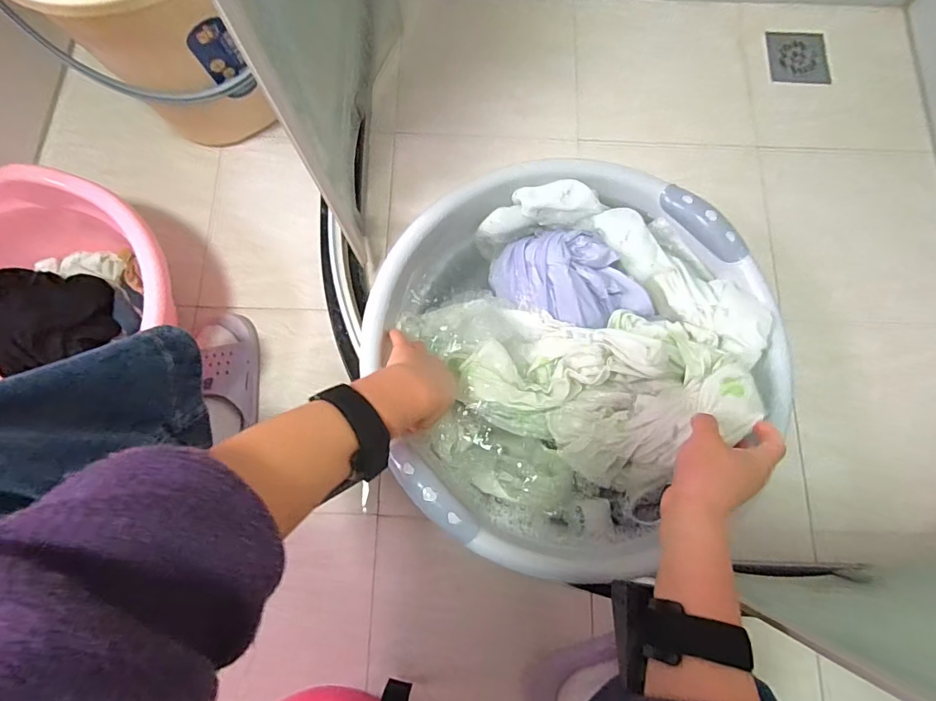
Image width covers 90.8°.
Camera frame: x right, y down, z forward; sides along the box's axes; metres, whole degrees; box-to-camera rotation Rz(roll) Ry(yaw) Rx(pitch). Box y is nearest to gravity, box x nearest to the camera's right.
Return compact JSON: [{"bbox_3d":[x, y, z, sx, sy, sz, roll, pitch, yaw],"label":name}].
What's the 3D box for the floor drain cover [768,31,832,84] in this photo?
[{"bbox_3d":[0.575,-0.511,0.803,0.098,0.010,0.103,4,78,-1],"label":"floor drain cover"}]

